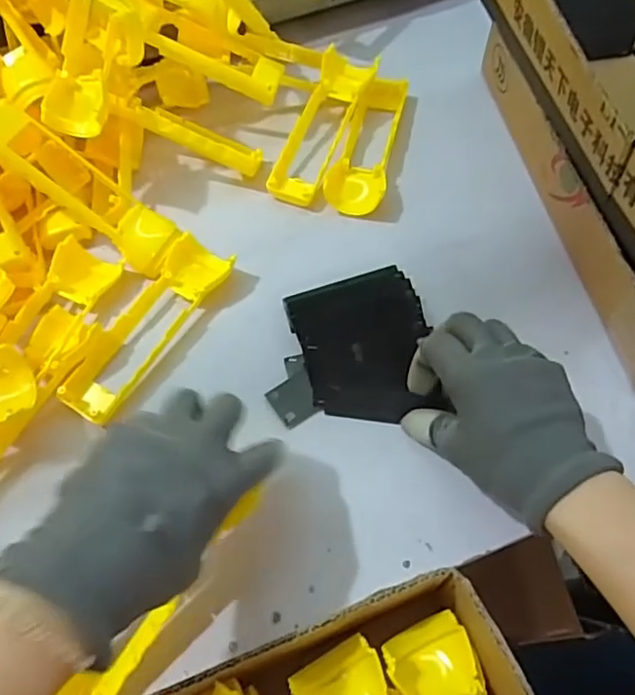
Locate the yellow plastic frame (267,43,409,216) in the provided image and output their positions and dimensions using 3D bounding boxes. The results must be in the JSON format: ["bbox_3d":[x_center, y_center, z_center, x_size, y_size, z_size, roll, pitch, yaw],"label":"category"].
[{"bbox_3d":[0.022,-0.199,0.514,0.097,0.042,0.159,10,63,8],"label":"yellow plastic frame"}]

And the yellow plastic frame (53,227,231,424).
[{"bbox_3d":[-0.126,-0.014,0.429,0.051,0.025,0.158,27,67,16],"label":"yellow plastic frame"}]

